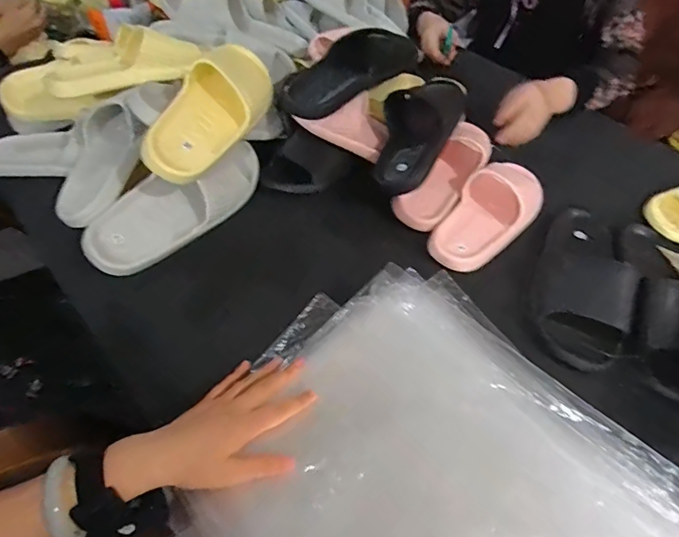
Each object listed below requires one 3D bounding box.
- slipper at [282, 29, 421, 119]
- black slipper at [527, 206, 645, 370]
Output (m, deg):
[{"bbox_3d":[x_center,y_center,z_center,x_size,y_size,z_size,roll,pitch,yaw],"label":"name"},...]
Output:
[{"bbox_3d":[0.015,-0.312,0.721,0.100,0.066,0.234,37,57,24],"label":"slipper"},{"bbox_3d":[0.319,0.002,0.602,0.109,0.068,0.275,17,51,9],"label":"black slipper"}]

